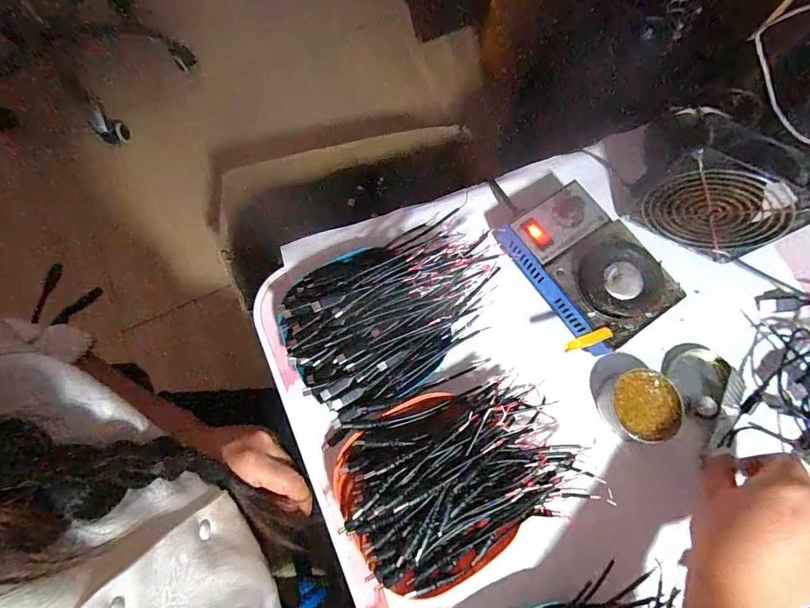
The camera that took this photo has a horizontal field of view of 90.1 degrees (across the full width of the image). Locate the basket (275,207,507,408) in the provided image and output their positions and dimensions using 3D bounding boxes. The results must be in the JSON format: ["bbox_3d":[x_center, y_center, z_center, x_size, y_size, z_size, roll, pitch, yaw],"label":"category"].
[{"bbox_3d":[-0.010,0.008,0.366,0.193,0.057,0.131,-23,76,-6],"label":"basket"}]

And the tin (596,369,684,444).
[{"bbox_3d":[0.214,0.094,0.369,0.063,0.023,0.062,0,74,0],"label":"tin"}]

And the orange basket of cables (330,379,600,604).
[{"bbox_3d":[0.041,0.140,0.329,0.185,0.056,0.131,-25,76,-7],"label":"orange basket of cables"}]

